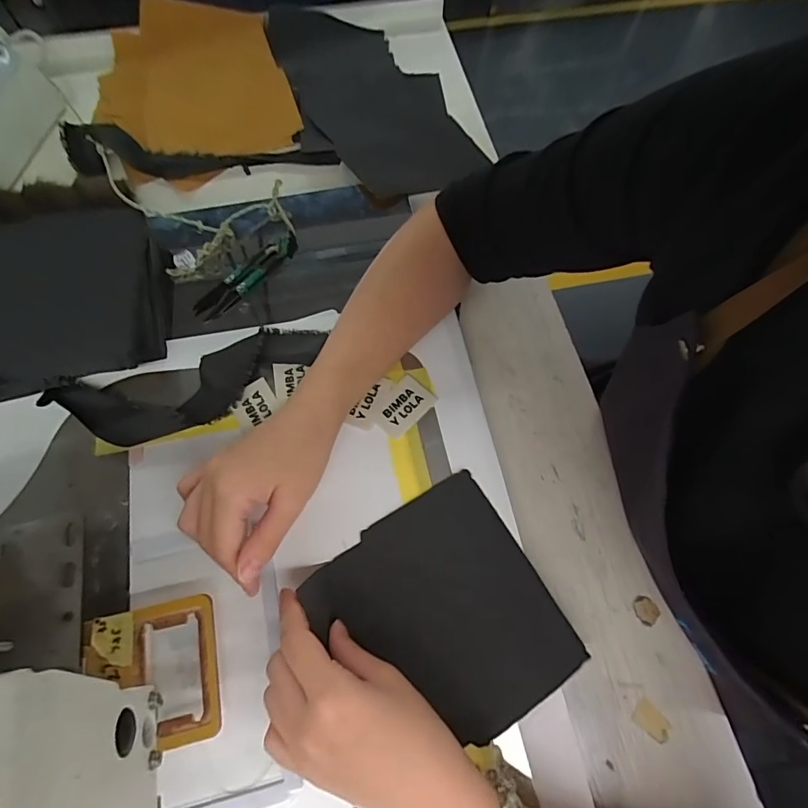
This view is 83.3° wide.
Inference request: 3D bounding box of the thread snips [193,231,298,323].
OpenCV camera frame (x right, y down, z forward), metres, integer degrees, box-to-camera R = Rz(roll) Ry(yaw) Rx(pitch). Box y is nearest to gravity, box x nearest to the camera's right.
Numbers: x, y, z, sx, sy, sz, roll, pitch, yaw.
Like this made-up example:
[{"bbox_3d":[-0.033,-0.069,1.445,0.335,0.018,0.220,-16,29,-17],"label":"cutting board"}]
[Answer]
[{"bbox_3d":[-0.140,-0.117,0.409,0.024,0.007,0.111,42,73,14],"label":"thread snips"}]

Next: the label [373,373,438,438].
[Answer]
[{"bbox_3d":[-0.002,0.001,0.368,0.035,0.004,0.049,41,73,14],"label":"label"}]

